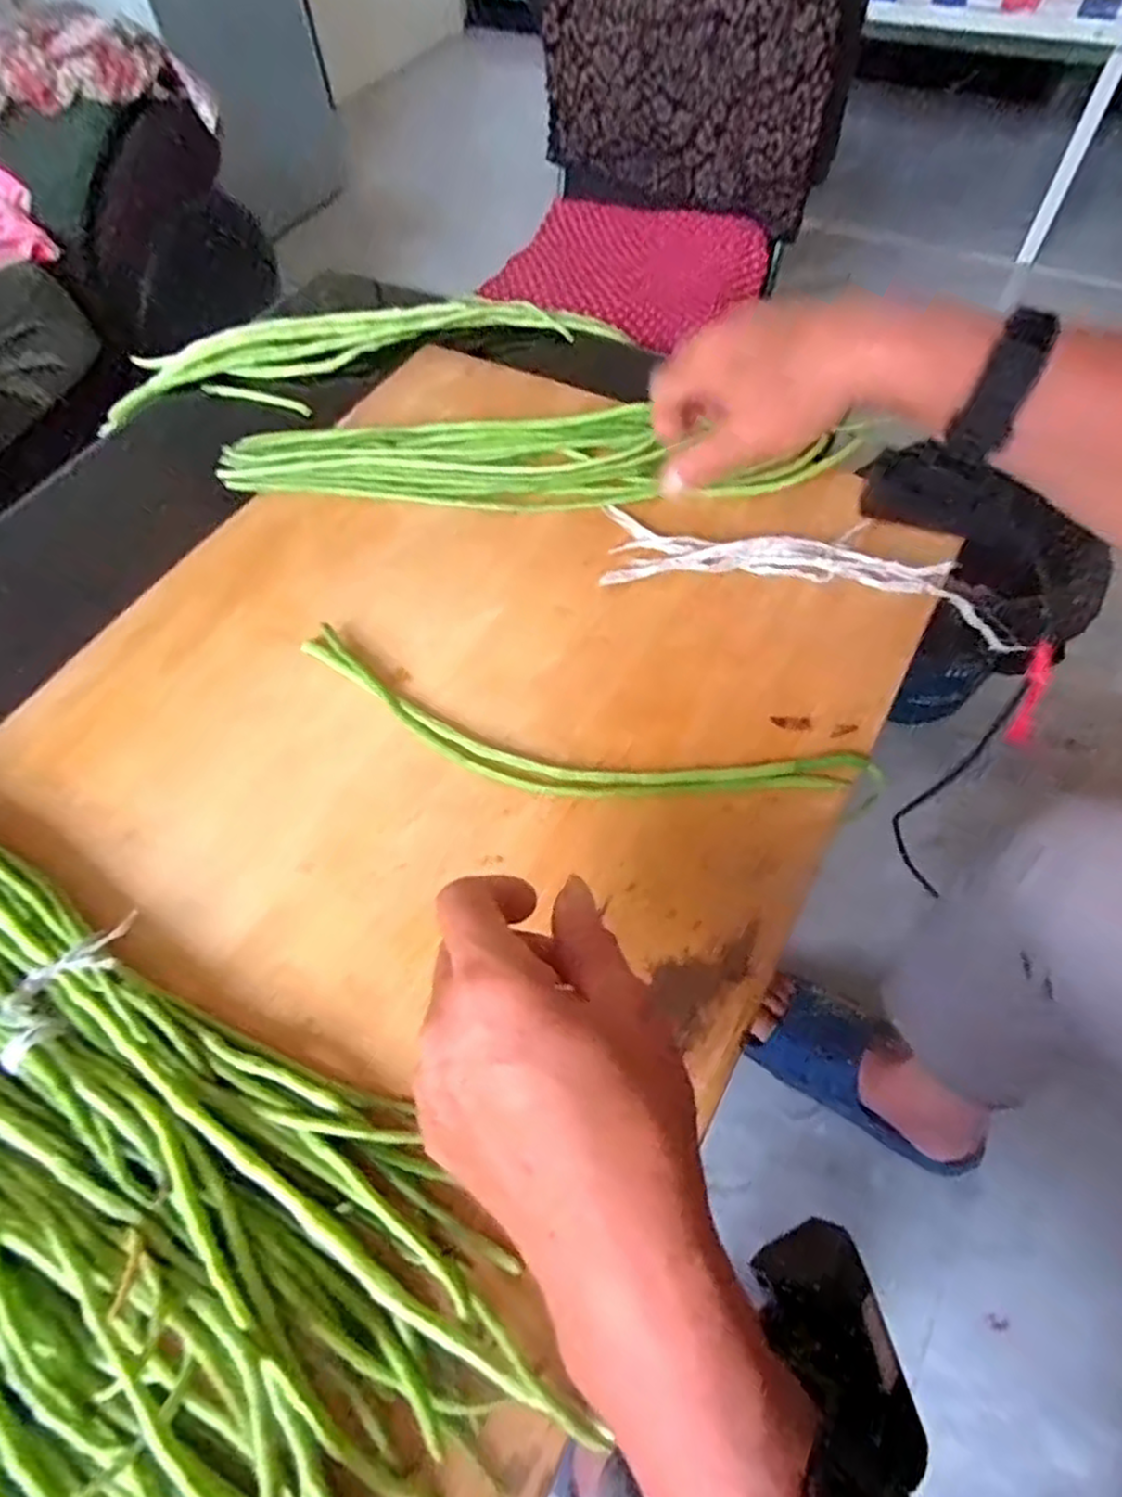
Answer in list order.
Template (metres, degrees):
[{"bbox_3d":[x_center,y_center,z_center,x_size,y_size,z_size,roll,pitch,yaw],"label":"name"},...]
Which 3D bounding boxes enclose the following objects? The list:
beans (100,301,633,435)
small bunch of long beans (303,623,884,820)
[{"bbox_3d":[-0.193,-0.376,0.712,0.490,0.054,0.103,-6,59,0],"label":"beans"},{"bbox_3d":[0.001,-0.006,0.450,0.366,0.023,0.071,16,61,9],"label":"small bunch of long beans"}]

